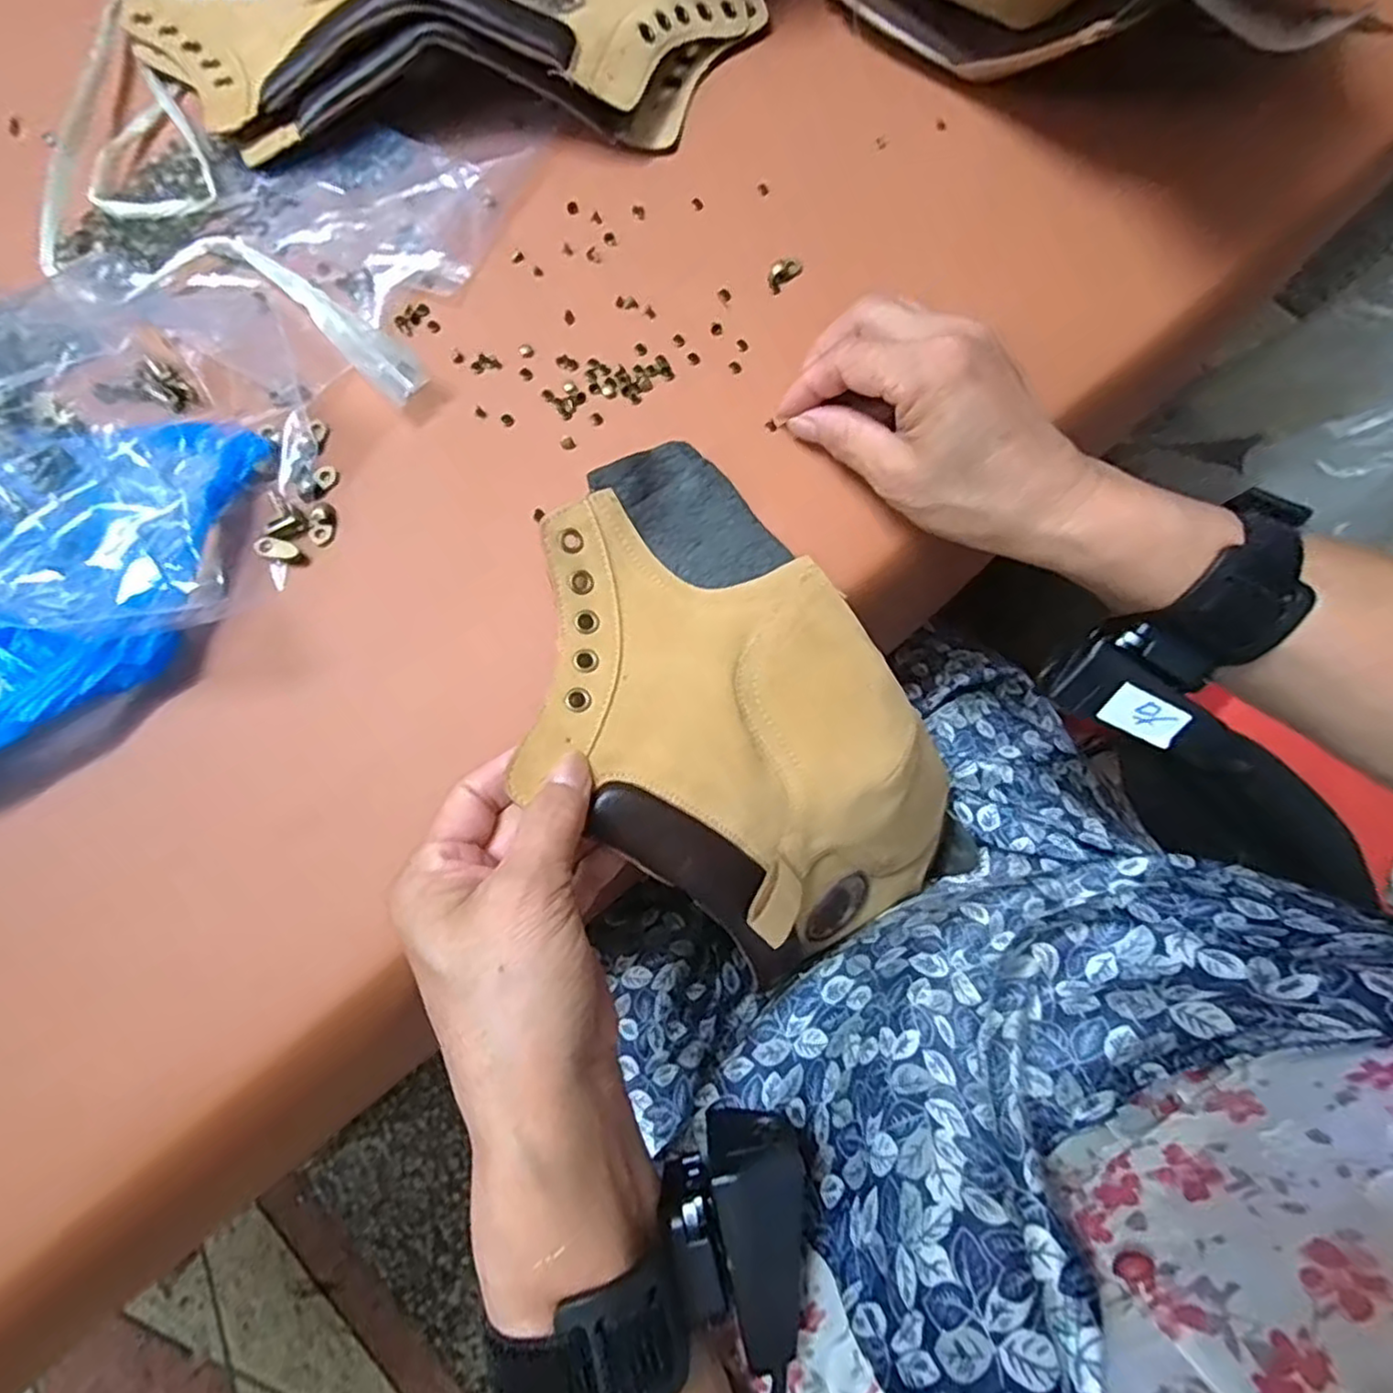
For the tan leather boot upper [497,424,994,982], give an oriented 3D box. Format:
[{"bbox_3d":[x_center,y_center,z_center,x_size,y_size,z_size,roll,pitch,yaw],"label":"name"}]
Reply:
[{"bbox_3d":[0.015,0.023,0.304,0.143,0.078,0.231,-42,91,-18],"label":"tan leather boot upper"}]

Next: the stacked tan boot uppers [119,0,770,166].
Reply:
[{"bbox_3d":[-0.129,-0.327,0.333,0.315,0.044,0.149,5,75,-1],"label":"stacked tan boot uppers"}]

